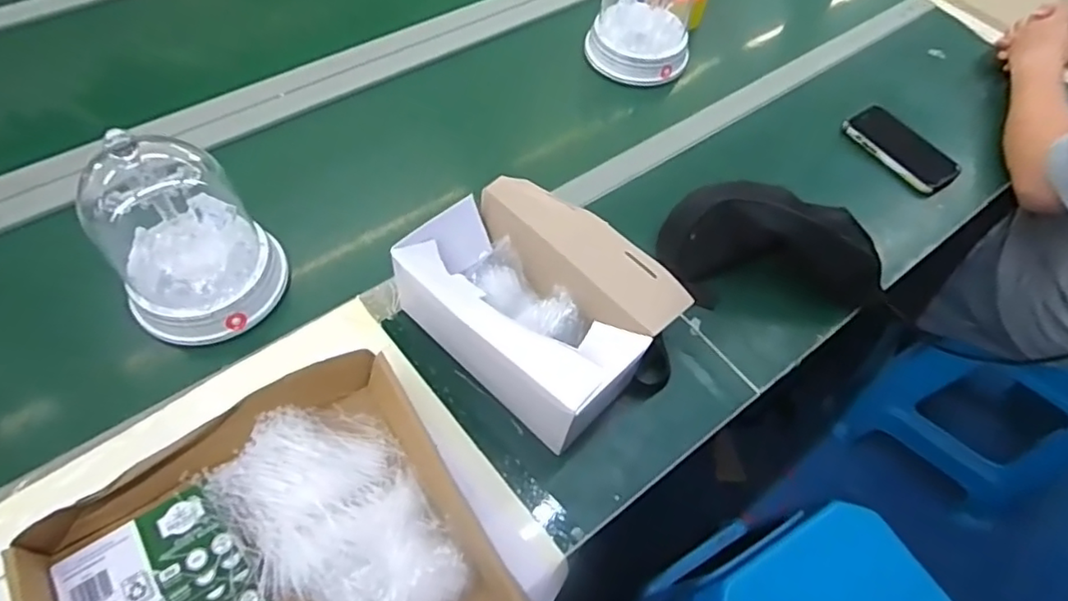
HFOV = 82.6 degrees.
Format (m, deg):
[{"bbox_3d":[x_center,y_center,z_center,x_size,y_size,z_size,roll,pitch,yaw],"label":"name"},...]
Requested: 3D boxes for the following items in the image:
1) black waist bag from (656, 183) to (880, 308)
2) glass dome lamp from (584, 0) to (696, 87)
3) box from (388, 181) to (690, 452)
[{"bbox_3d":[0.271,-0.073,0.696,0.232,0.089,0.144,1,58,-4],"label":"black waist bag"},{"bbox_3d":[0.166,-0.442,0.858,0.149,0.194,0.165,13,58,3],"label":"glass dome lamp"},{"bbox_3d":[0.003,0.004,0.612,0.233,0.106,0.189,41,63,19],"label":"box"}]

